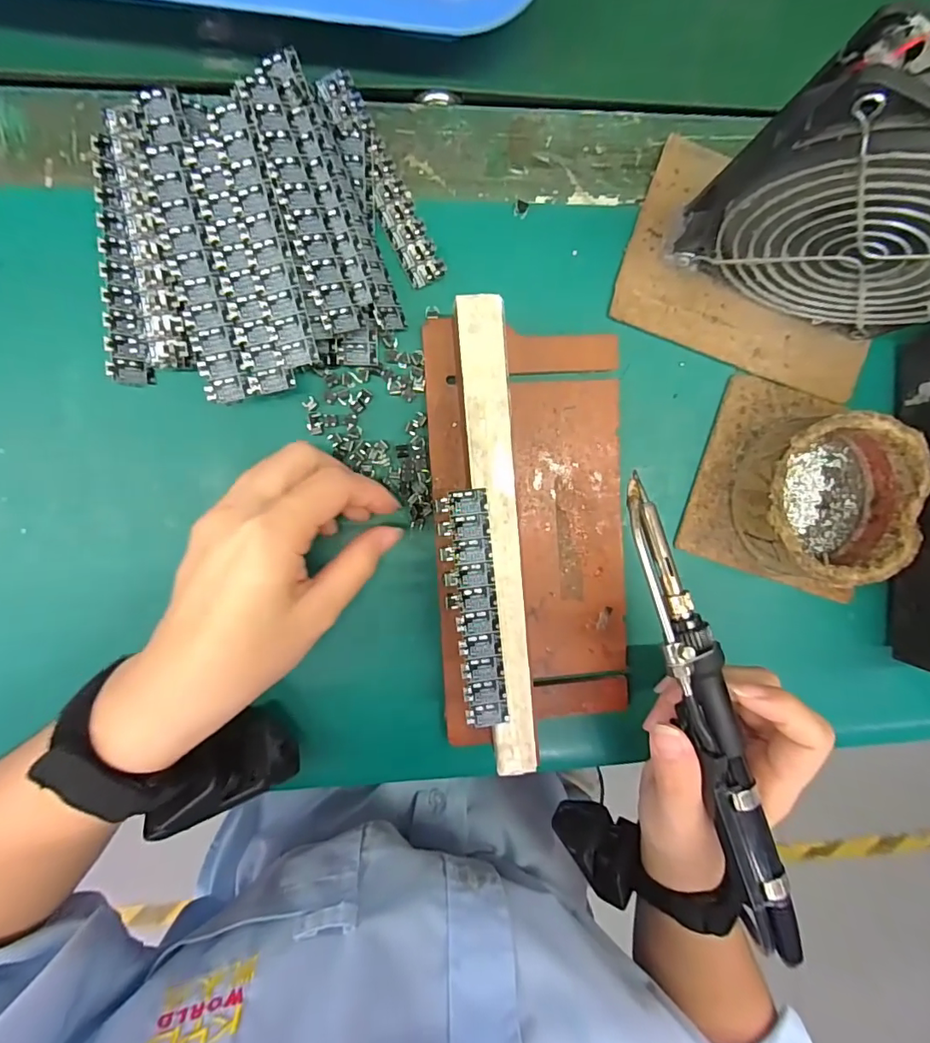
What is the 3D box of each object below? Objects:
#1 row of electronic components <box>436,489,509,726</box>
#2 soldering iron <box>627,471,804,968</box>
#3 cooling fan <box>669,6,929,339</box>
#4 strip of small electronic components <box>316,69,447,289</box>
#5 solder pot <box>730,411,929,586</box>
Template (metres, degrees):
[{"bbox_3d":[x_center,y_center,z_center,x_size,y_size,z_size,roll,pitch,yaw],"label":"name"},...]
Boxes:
[{"bbox_3d":[0.004,0.041,0.232,0.023,0.004,0.107,-7,95,-6],"label":"row of electronic components"},{"bbox_3d":[0.106,0.086,0.219,0.024,0.019,0.212,-17,87,-3],"label":"soldering iron"},{"bbox_3d":[0.172,-0.121,0.211,0.127,0.126,0.026,20,92,-7],"label":"cooling fan"},{"bbox_3d":[-0.041,-0.169,0.253,0.019,0.005,0.105,-27,96,-4],"label":"strip of small electronic components"},{"bbox_3d":[0.186,-0.012,0.264,0.081,0.040,0.081,0,94,-6],"label":"solder pot"}]

